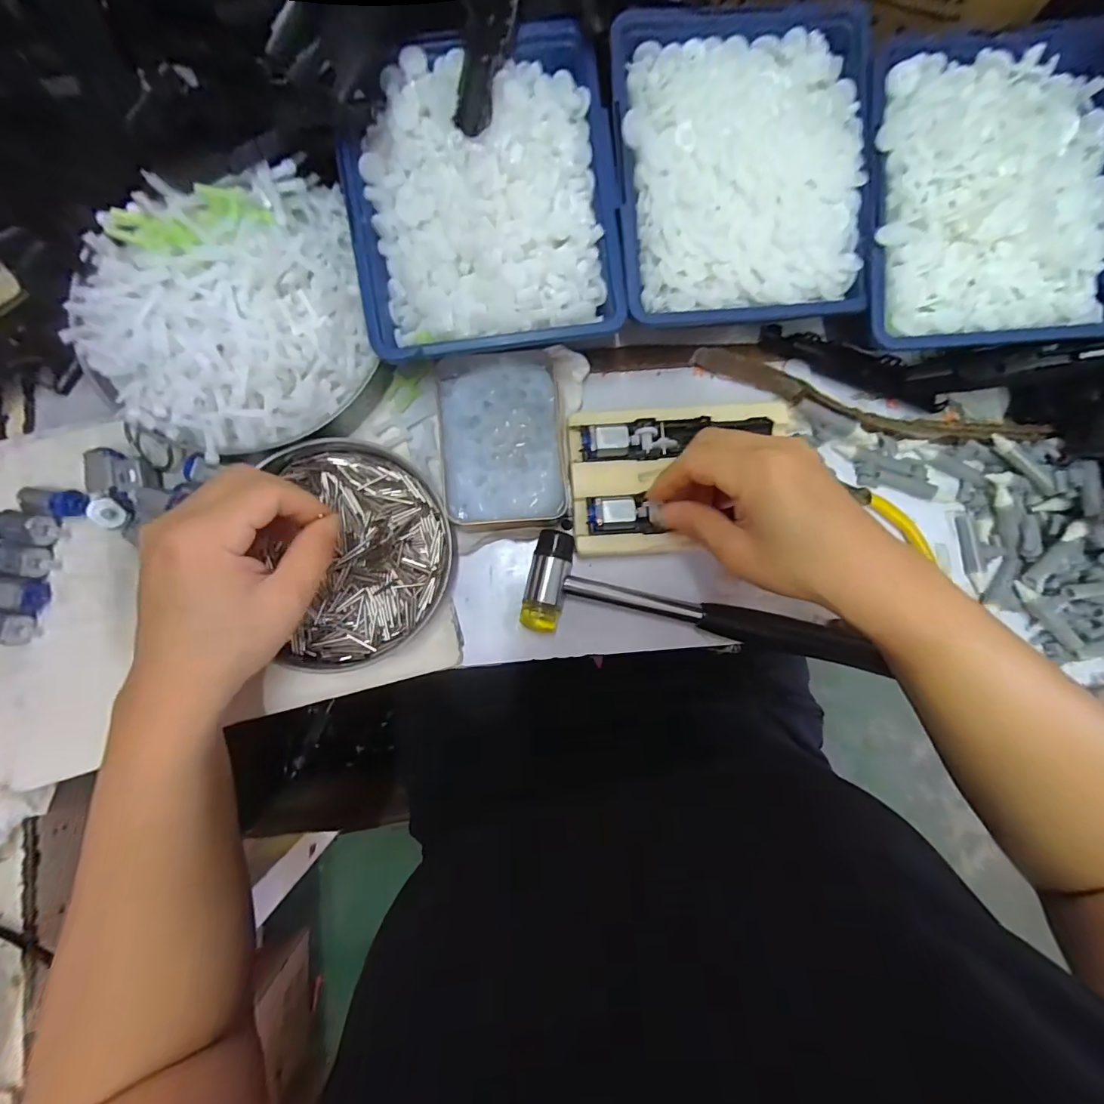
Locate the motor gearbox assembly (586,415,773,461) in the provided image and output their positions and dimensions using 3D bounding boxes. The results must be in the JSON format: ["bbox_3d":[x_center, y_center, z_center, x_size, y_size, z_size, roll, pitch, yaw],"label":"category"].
[{"bbox_3d":[0.078,-0.072,0.294,0.118,0.012,0.022,-6,84,0],"label":"motor gearbox assembly"}]

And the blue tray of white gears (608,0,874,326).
[{"bbox_3d":[0.106,-0.217,0.271,0.138,0.031,0.164,-3,84,0],"label":"blue tray of white gears"}]

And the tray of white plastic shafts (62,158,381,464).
[{"bbox_3d":[-0.180,-0.127,0.272,0.160,0.064,0.126,-25,85,-2],"label":"tray of white plastic shafts"}]

